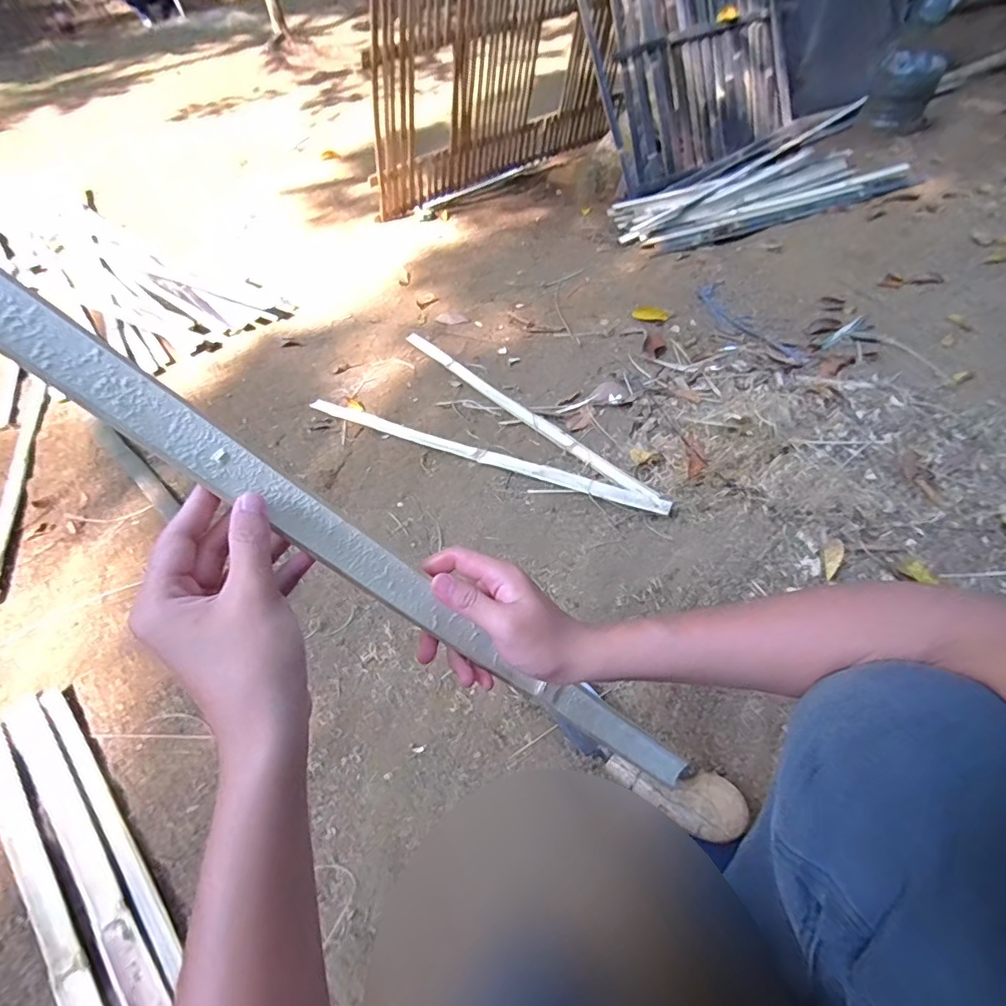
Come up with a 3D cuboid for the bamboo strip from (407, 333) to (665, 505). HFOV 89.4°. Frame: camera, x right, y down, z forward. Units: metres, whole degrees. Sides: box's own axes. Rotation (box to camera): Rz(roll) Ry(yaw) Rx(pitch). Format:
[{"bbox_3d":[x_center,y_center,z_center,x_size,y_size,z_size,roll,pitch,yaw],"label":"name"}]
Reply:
[{"bbox_3d":[0.012,-0.243,1.227,0.037,0.009,0.921,-37,52,-15],"label":"bamboo strip"}]

